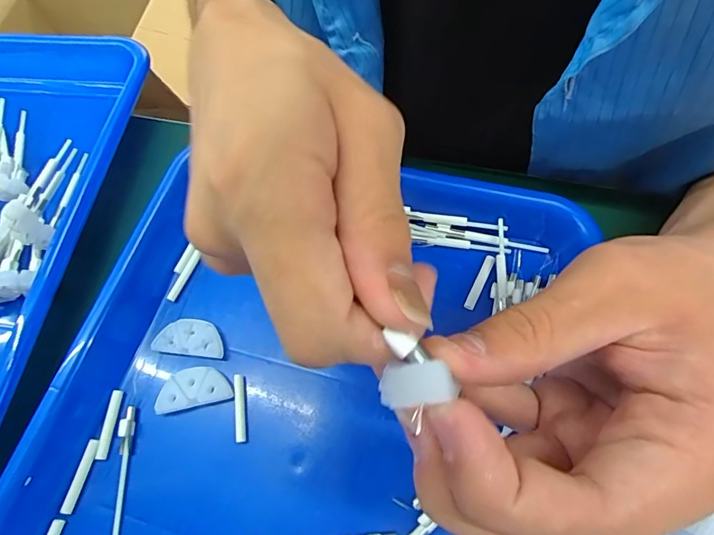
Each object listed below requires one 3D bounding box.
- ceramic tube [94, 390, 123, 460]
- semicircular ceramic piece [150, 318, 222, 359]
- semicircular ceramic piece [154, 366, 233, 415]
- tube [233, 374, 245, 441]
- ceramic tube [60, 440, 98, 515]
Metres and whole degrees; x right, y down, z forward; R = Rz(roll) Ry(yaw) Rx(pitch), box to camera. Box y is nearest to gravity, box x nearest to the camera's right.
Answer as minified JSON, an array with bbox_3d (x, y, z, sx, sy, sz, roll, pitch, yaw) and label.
[{"bbox_3d":[-0.129,0.081,0.226,0.006,0.004,0.033,3,66,6],"label":"ceramic tube"},{"bbox_3d":[-0.091,0.037,0.238,0.038,0.004,0.020,5,67,7],"label":"semicircular ceramic piece"},{"bbox_3d":[-0.086,0.062,0.228,0.038,0.004,0.019,-14,66,-1],"label":"semicircular ceramic piece"},{"bbox_3d":[-0.060,0.071,0.224,0.005,0.004,0.033,-9,66,1],"label":"tube"},{"bbox_3d":[-0.137,0.104,0.218,0.005,0.004,0.034,9,67,9],"label":"ceramic tube"}]

